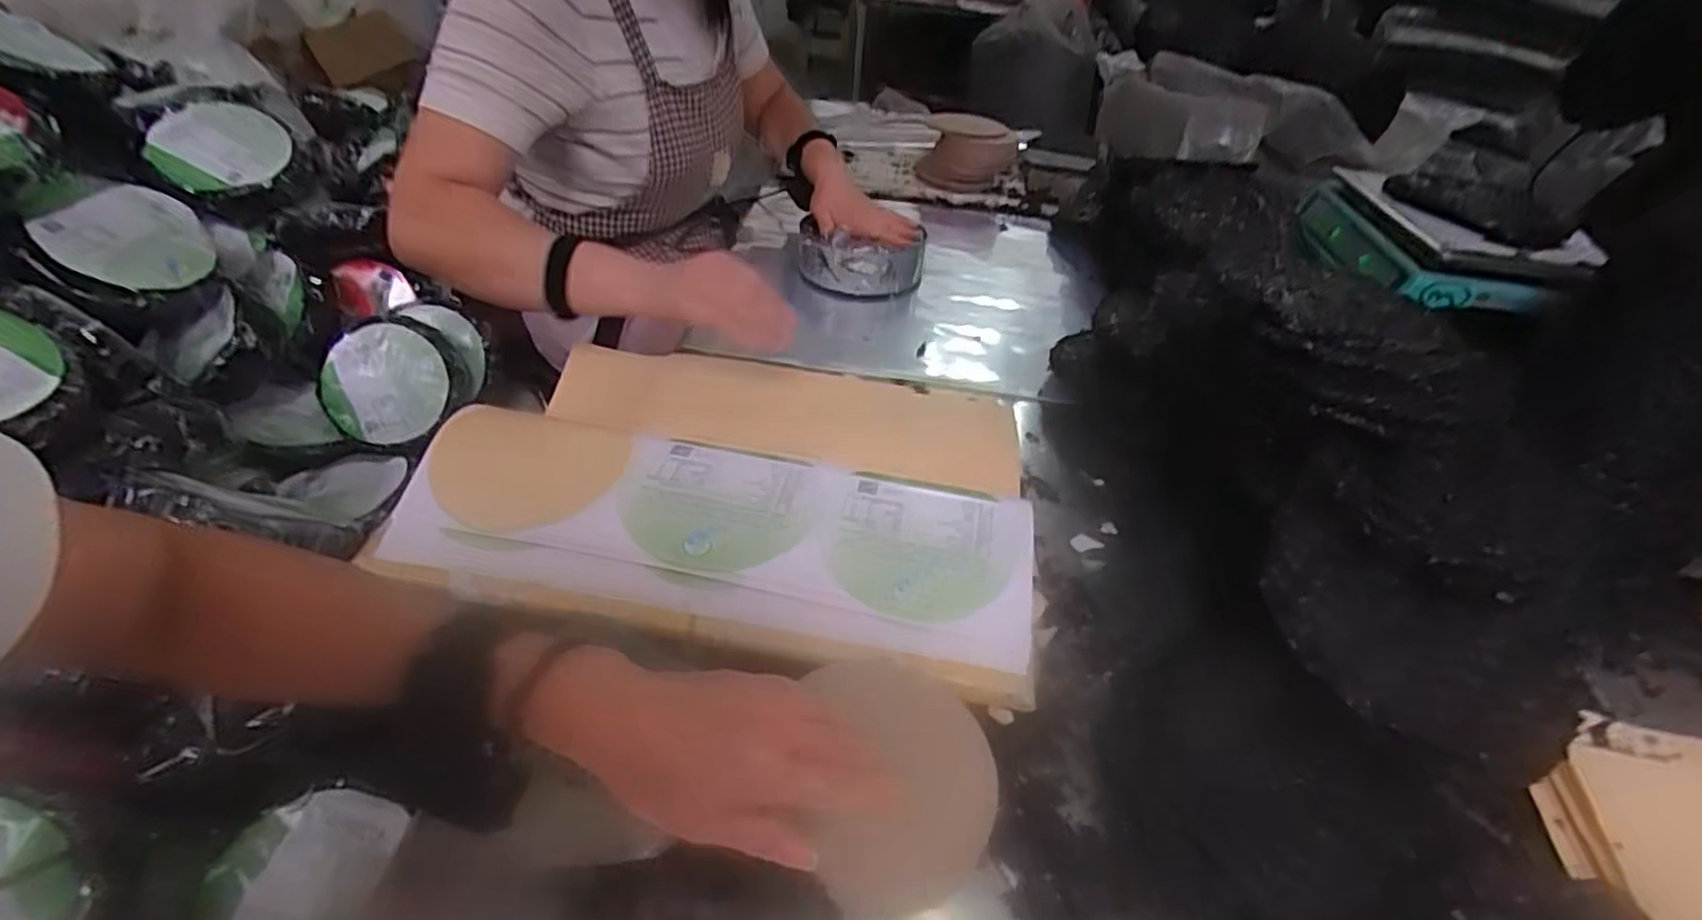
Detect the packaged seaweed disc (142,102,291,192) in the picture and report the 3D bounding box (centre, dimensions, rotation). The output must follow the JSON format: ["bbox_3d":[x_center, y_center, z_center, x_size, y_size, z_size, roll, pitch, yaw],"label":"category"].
[{"bbox_3d":[-0.833,-0.418,0.952,0.171,0.032,0.145,3,60,-9],"label":"packaged seaweed disc"}]

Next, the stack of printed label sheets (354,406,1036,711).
[{"bbox_3d":[-0.105,0.058,0.561,0.486,0.024,0.175,10,55,3],"label":"stack of printed label sheets"}]

